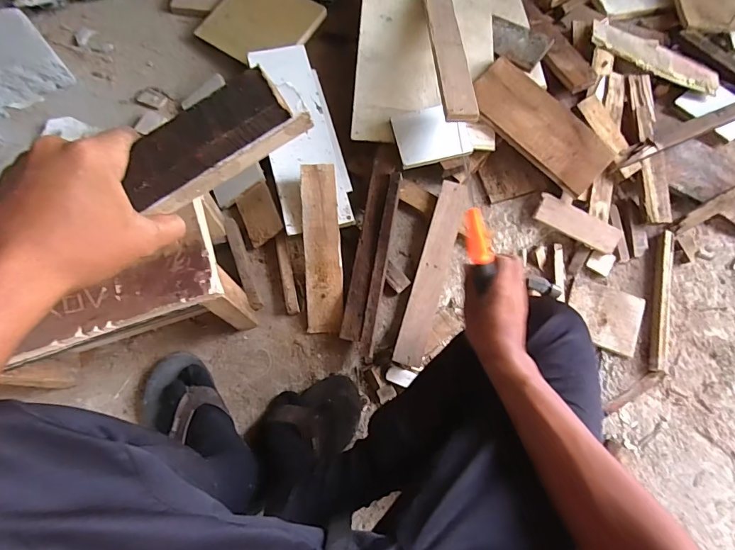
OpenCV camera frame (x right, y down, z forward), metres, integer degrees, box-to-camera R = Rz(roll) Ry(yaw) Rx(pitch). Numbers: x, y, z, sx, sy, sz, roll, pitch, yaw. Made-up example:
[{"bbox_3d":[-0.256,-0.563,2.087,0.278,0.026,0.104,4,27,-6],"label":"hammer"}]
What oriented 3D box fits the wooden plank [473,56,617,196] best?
[{"bbox_3d":[0.331,-0.288,0.788,0.138,0.018,0.289,-42,84,-8],"label":"wooden plank"}]

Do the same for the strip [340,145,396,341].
[{"bbox_3d":[0.004,-0.065,0.737,0.036,0.030,0.359,10,72,2],"label":"strip"}]

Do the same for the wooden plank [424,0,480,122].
[{"bbox_3d":[0.144,-0.403,0.736,0.055,0.014,0.333,-5,64,4],"label":"wooden plank"}]

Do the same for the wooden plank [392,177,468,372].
[{"bbox_3d":[0.117,-0.009,0.735,0.053,0.026,0.338,18,75,3],"label":"wooden plank"}]

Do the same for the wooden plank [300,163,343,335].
[{"bbox_3d":[-0.078,-0.045,0.716,0.063,0.014,0.284,-3,90,-3],"label":"wooden plank"}]

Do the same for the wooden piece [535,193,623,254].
[{"bbox_3d":[0.405,-0.099,0.788,0.169,0.018,0.059,27,87,-5],"label":"wooden piece"}]

